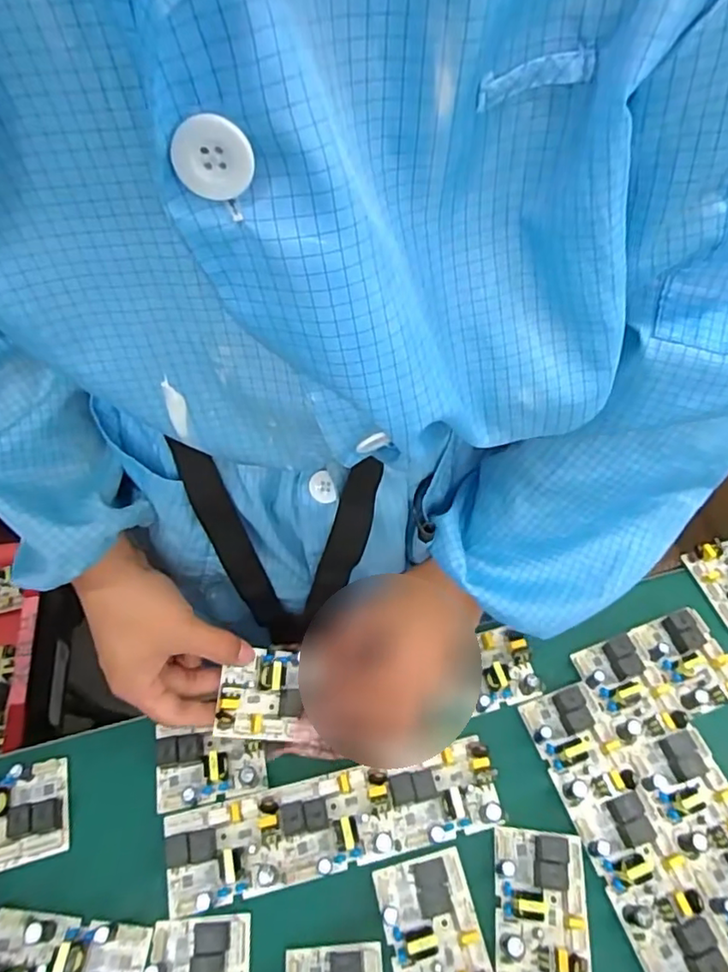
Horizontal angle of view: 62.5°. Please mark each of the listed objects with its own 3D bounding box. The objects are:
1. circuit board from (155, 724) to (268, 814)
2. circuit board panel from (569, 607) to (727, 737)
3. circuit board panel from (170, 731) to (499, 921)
[{"bbox_3d":[-0.115,0.204,0.443,0.080,0.022,0.053,-4,59,-5],"label":"circuit board"},{"bbox_3d":[0.244,0.152,0.490,0.120,0.016,0.078,-17,61,-13],"label":"circuit board panel"},{"bbox_3d":[-0.020,0.237,0.426,0.236,0.021,0.060,-10,60,-9],"label":"circuit board panel"}]

